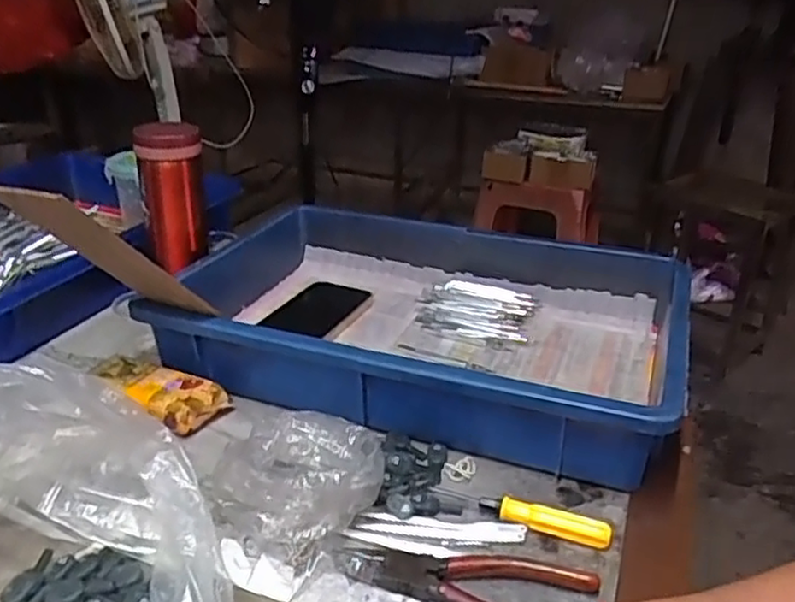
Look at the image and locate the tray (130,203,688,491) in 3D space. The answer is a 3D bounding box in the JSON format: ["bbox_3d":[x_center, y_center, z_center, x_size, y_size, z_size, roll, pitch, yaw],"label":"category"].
[{"bbox_3d":[0.011,0.011,0.622,0.453,0.072,0.284,10,28,18],"label":"tray"}]

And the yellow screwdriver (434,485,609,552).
[{"bbox_3d":[0.079,0.138,0.449,0.117,0.016,0.013,13,29,23],"label":"yellow screwdriver"}]

